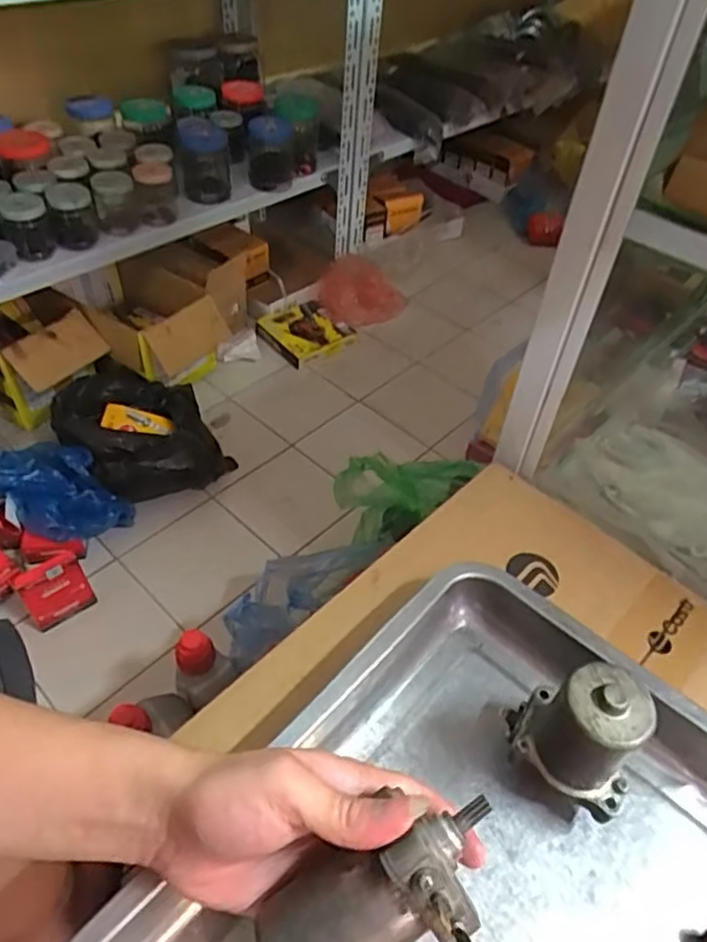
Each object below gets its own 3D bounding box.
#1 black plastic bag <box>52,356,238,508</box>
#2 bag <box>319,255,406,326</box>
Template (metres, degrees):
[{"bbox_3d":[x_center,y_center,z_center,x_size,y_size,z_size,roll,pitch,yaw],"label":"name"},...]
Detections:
[{"bbox_3d":[-0.395,-0.066,1.170,0.255,0.130,0.331,-29,55,-28],"label":"black plastic bag"},{"bbox_3d":[0.005,-0.473,1.594,0.206,0.092,0.215,-18,50,-20],"label":"bag"}]

